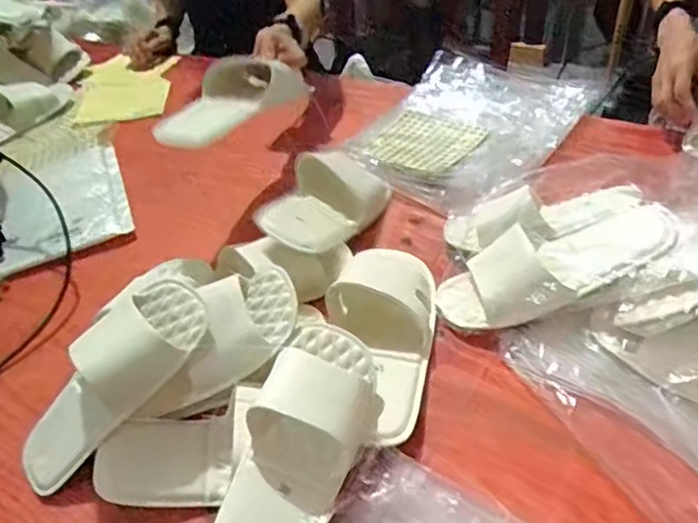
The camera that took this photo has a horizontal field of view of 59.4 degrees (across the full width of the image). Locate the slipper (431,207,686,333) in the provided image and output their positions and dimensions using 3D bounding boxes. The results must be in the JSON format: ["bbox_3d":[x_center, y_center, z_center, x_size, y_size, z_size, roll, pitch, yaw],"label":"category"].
[{"bbox_3d":[0.218,0.000,0.663,0.256,0.052,0.102,-22,40,13],"label":"slipper"}]

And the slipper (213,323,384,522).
[{"bbox_3d":[-0.043,0.165,0.536,0.095,0.079,0.236,12,44,20],"label":"slipper"}]

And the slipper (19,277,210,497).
[{"bbox_3d":[-0.236,0.110,0.574,0.230,0.060,0.091,-50,52,-2],"label":"slipper"}]

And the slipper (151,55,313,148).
[{"bbox_3d":[-0.167,-0.216,0.828,0.104,0.054,0.231,25,50,31],"label":"slipper"}]

